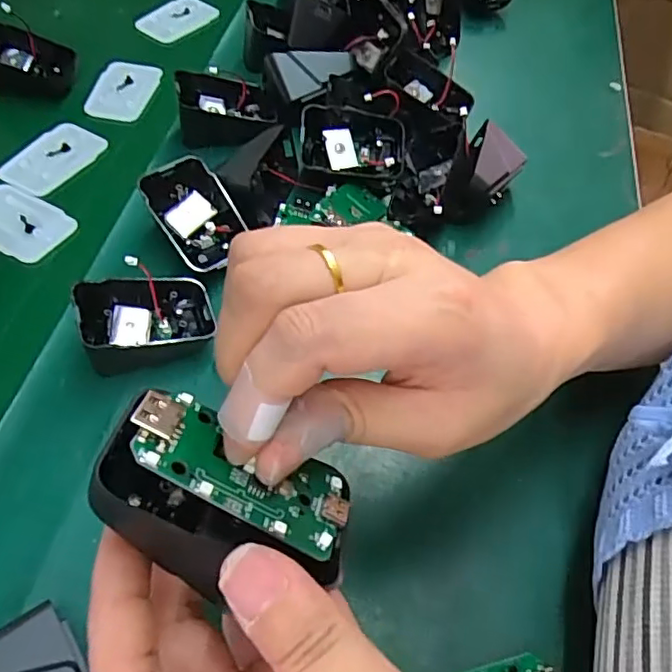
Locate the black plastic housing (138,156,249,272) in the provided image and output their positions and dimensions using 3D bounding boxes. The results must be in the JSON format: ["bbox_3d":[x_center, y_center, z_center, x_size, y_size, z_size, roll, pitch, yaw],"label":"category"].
[{"bbox_3d":[-0.083,-0.073,0.356,0.043,0.022,0.064,-32,85,-3],"label":"black plastic housing"}]

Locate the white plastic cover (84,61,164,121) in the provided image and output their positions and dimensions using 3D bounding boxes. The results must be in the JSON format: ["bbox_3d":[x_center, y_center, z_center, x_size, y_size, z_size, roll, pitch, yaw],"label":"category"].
[{"bbox_3d":[-0.165,-0.191,0.461,0.043,0.005,0.065,12,56,3],"label":"white plastic cover"}]

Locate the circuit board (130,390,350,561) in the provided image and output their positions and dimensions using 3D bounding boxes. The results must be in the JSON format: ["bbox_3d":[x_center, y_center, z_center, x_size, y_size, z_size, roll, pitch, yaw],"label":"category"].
[{"bbox_3d":[-0.026,0.036,0.165,0.062,0.005,0.029,31,30,-8],"label":"circuit board"}]

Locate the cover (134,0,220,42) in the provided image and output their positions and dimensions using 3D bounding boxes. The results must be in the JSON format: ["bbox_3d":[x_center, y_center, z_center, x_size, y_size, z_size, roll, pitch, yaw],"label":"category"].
[{"bbox_3d":[-0.139,-0.280,0.522,0.064,0.006,0.035,-42,85,-20],"label":"cover"}]

